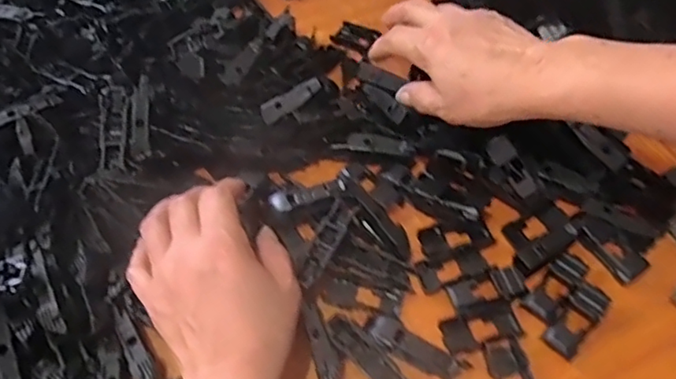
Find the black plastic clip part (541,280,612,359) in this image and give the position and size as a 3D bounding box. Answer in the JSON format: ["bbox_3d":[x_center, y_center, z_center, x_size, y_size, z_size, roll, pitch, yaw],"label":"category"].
[{"bbox_3d":[0.156,0.085,0.384,0.022,0.012,0.051,35,65,22],"label":"black plastic clip part"}]

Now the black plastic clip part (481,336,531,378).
[{"bbox_3d":[0.110,0.121,0.369,0.024,0.005,0.055,-10,57,-4],"label":"black plastic clip part"}]

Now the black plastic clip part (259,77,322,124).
[{"bbox_3d":[-0.037,-0.069,0.458,0.053,0.004,0.016,-26,88,13],"label":"black plastic clip part"}]

